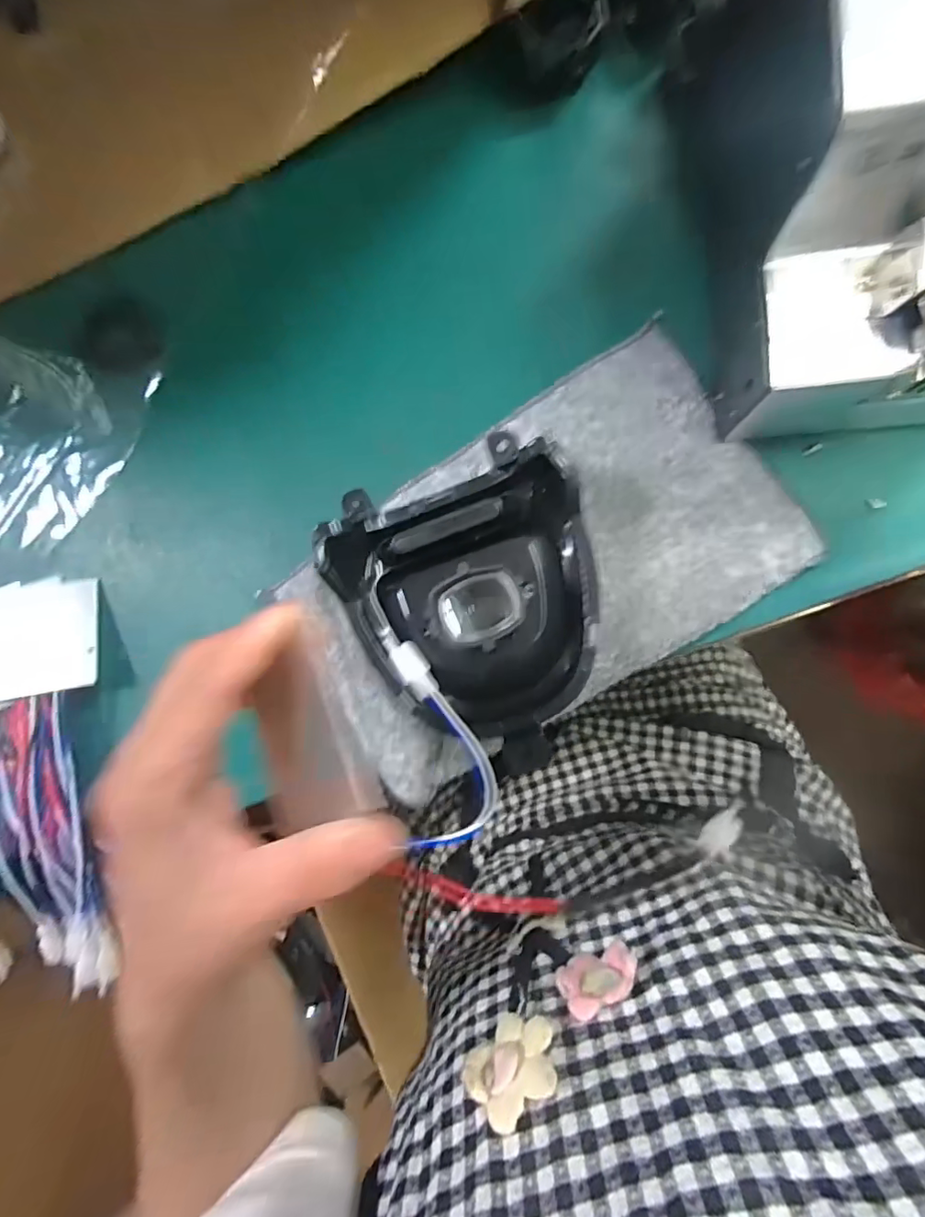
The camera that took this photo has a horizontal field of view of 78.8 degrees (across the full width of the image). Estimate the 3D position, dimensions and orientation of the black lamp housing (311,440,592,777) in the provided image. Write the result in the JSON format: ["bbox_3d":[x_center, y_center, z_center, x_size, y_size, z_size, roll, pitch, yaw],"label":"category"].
[{"bbox_3d":[0.013,0.000,0.293,0.135,0.055,0.158,-21,88,10],"label":"black lamp housing"}]

